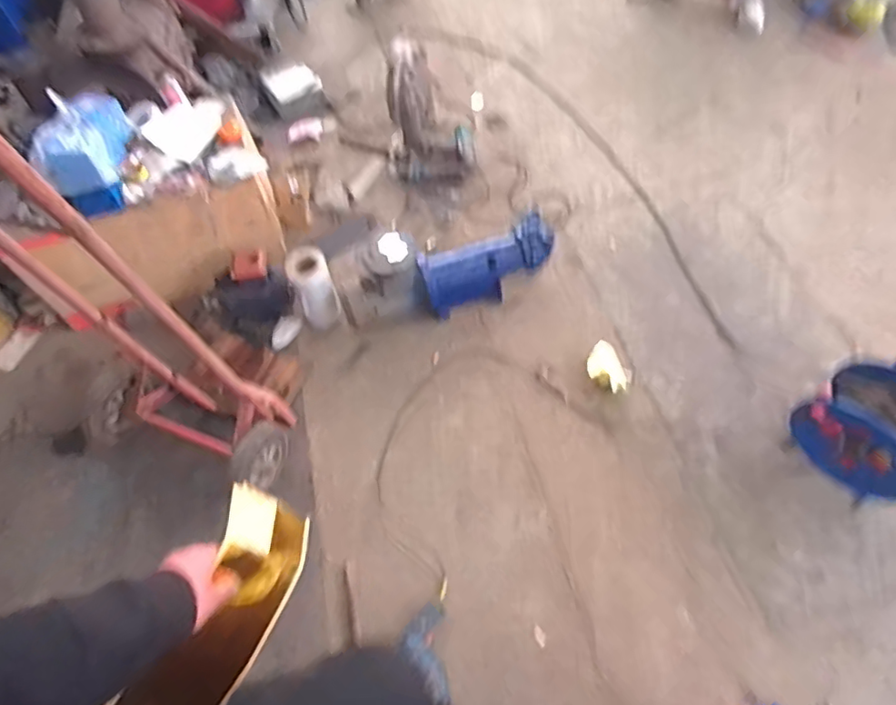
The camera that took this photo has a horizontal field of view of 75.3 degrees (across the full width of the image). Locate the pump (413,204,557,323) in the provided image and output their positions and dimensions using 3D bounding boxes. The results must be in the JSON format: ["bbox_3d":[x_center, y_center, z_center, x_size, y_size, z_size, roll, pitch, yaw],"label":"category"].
[{"bbox_3d":[0.123,-0.284,1.862,0.430,0.164,0.175,-23,60,-11],"label":"pump"}]

